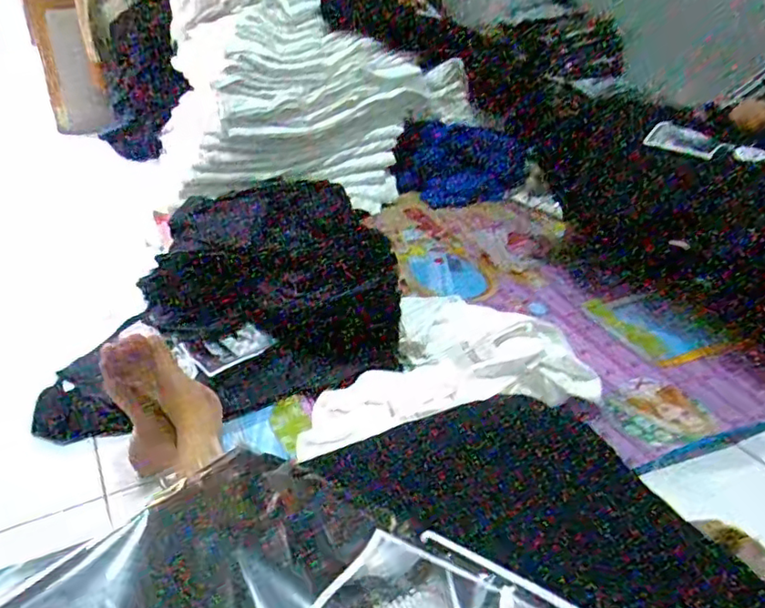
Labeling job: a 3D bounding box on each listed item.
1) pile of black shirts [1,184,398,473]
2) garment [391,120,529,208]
[{"bbox_3d":[-0.203,-0.031,1.232,0.477,0.226,0.546,-17,37,-28],"label":"pile of black shirts"},{"bbox_3d":[0.226,-0.407,1.801,0.375,0.211,0.121,4,32,2],"label":"garment"}]

